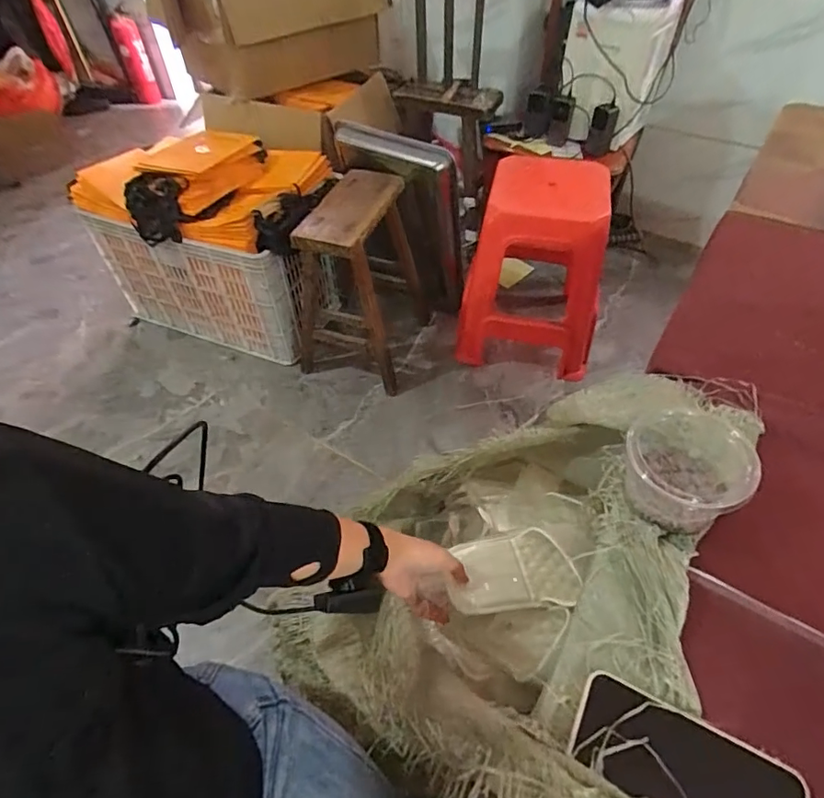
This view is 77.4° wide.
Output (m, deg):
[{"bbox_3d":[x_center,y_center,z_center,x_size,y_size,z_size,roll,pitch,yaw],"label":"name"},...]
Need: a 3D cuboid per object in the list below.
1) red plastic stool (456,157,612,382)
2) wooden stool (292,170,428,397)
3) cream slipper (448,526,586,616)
[{"bbox_3d":[0.363,-0.367,1.456,0.366,0.463,0.391,16,53,15],"label":"red plastic stool"},{"bbox_3d":[-0.158,-0.325,1.452,0.308,0.504,0.320,14,52,14],"label":"wooden stool"},{"bbox_3d":[0.130,0.222,0.662,0.181,0.045,0.096,6,57,-21],"label":"cream slipper"}]

